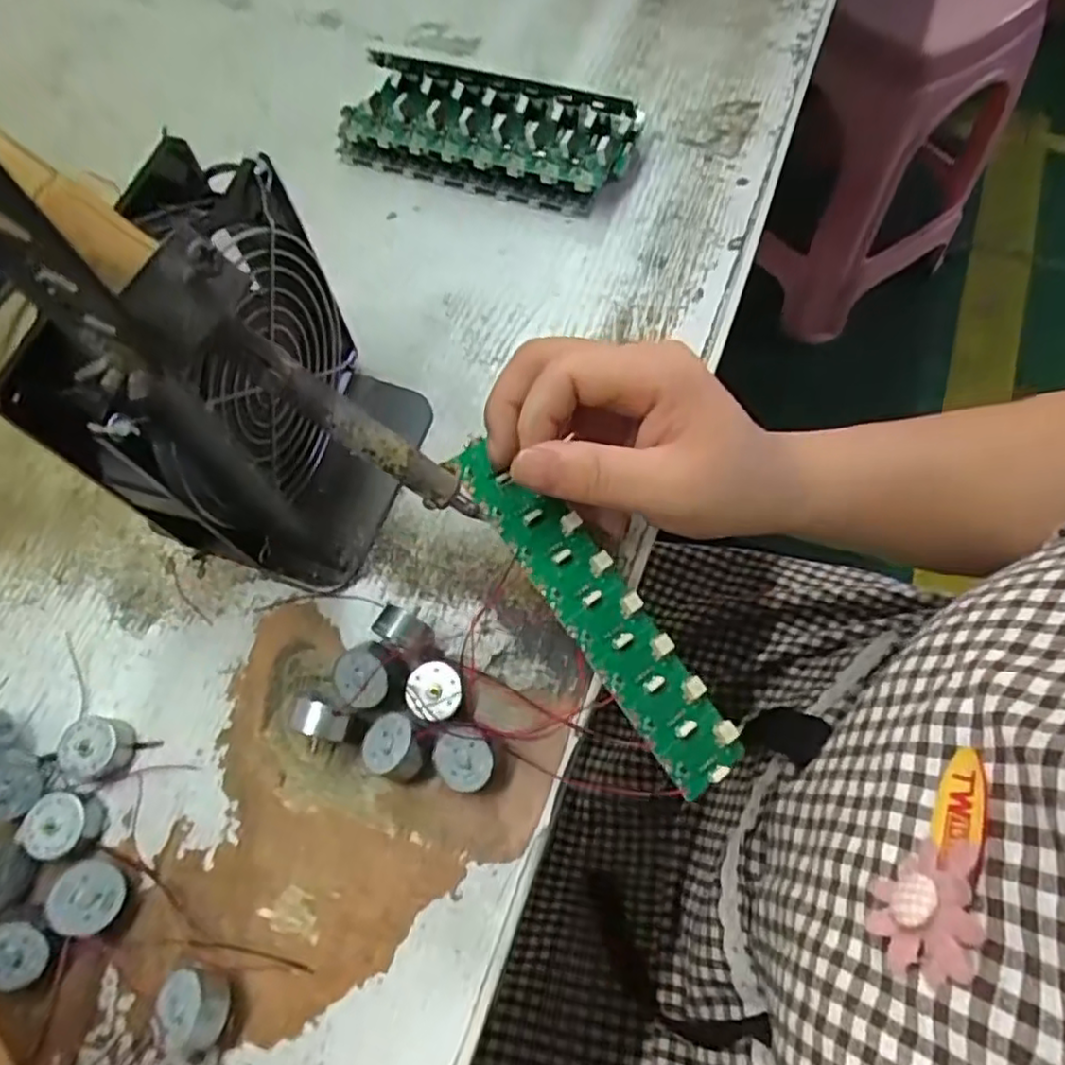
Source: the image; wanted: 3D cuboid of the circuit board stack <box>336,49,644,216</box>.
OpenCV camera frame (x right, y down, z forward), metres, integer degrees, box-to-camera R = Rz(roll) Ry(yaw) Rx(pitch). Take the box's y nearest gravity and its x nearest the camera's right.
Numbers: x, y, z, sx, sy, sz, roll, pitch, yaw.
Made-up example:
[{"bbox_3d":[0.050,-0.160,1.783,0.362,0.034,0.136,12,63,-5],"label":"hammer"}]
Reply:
[{"bbox_3d":[-0.027,-0.229,0.383,0.161,0.039,0.056,19,68,10],"label":"circuit board stack"}]

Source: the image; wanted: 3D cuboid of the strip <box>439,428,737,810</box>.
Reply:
[{"bbox_3d":[0.023,0.027,0.258,0.031,0.007,0.153,-36,81,-13],"label":"strip"}]

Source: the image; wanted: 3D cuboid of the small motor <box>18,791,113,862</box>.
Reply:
[{"bbox_3d":[-0.181,0.112,0.259,0.025,0.013,0.022,-1,66,1],"label":"small motor"}]

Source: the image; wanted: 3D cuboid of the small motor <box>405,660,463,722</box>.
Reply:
[{"bbox_3d":[-0.039,0.065,0.274,0.022,0.012,0.023,-1,66,1],"label":"small motor"}]

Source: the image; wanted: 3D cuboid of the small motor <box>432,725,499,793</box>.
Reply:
[{"bbox_3d":[-0.025,0.087,0.261,0.024,0.012,0.024,0,89,17],"label":"small motor"}]

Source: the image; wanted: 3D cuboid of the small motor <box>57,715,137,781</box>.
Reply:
[{"bbox_3d":[-0.175,0.086,0.270,0.022,0.014,0.023,-1,66,1],"label":"small motor"}]

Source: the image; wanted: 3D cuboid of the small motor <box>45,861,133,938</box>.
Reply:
[{"bbox_3d":[-0.162,0.133,0.246,0.025,0.010,0.025,12,61,-22],"label":"small motor"}]

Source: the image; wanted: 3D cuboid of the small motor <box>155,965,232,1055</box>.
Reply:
[{"bbox_3d":[-0.118,0.165,0.234,0.021,0.017,0.026,-20,67,-7],"label":"small motor"}]

